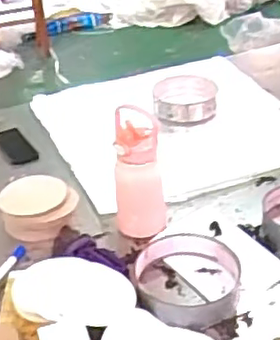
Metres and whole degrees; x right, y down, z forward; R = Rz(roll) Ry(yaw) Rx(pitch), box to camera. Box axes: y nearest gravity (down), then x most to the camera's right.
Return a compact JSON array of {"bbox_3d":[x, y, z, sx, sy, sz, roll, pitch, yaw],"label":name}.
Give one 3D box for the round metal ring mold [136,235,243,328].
[{"bbox_3d":[0.084,0.193,1.127,0.186,0.046,0.193,-3,32,2],"label":"round metal ring mold"}]

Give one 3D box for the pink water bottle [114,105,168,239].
[{"bbox_3d":[-0.002,0.006,1.247,0.097,0.243,0.082,-5,32,-3],"label":"pink water bottle"}]

